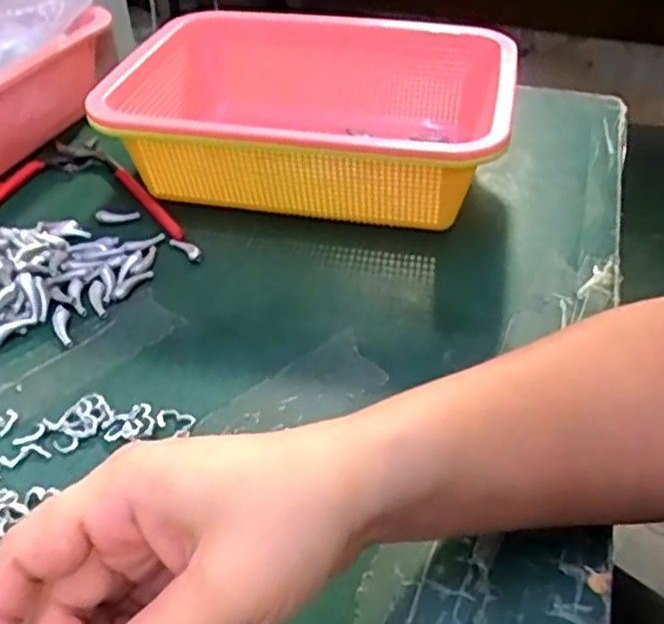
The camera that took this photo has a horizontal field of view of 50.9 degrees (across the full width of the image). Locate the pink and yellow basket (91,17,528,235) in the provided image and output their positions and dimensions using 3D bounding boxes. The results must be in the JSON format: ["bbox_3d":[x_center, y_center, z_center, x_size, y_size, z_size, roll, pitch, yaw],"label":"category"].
[{"bbox_3d":[-0.009,-0.142,0.502,0.256,0.088,0.190,8,43,10],"label":"pink and yellow basket"}]

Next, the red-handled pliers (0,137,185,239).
[{"bbox_3d":[-0.219,-0.074,0.488,0.202,0.010,0.143,-14,43,-14],"label":"red-handled pliers"}]

